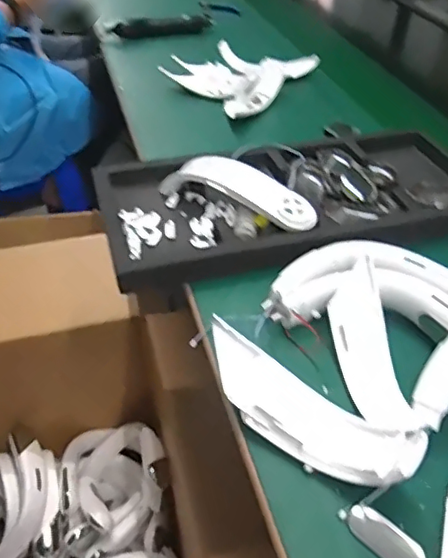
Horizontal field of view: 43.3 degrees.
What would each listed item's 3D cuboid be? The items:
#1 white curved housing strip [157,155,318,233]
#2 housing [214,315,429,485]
[{"bbox_3d":[0.017,-0.100,0.638,0.189,0.037,0.062,26,46,26],"label":"white curved housing strip"},{"bbox_3d":[0.056,0.103,0.431,0.183,0.053,0.050,28,47,28],"label":"housing"}]

